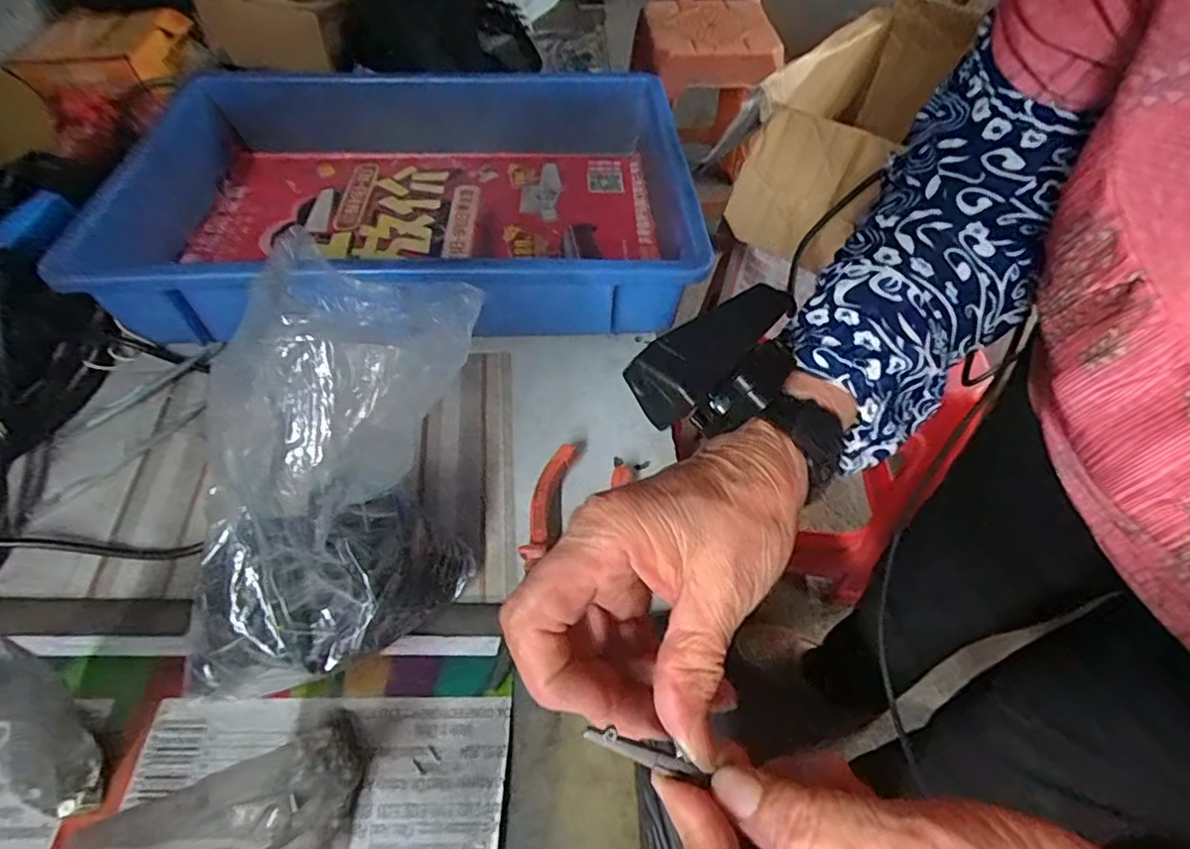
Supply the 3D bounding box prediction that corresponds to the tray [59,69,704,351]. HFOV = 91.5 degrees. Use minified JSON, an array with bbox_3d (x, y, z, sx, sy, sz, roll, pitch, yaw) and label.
[{"bbox_3d":[-0.164,-0.192,0.487,0.438,0.080,0.292,-2,54,-4],"label":"tray"}]

